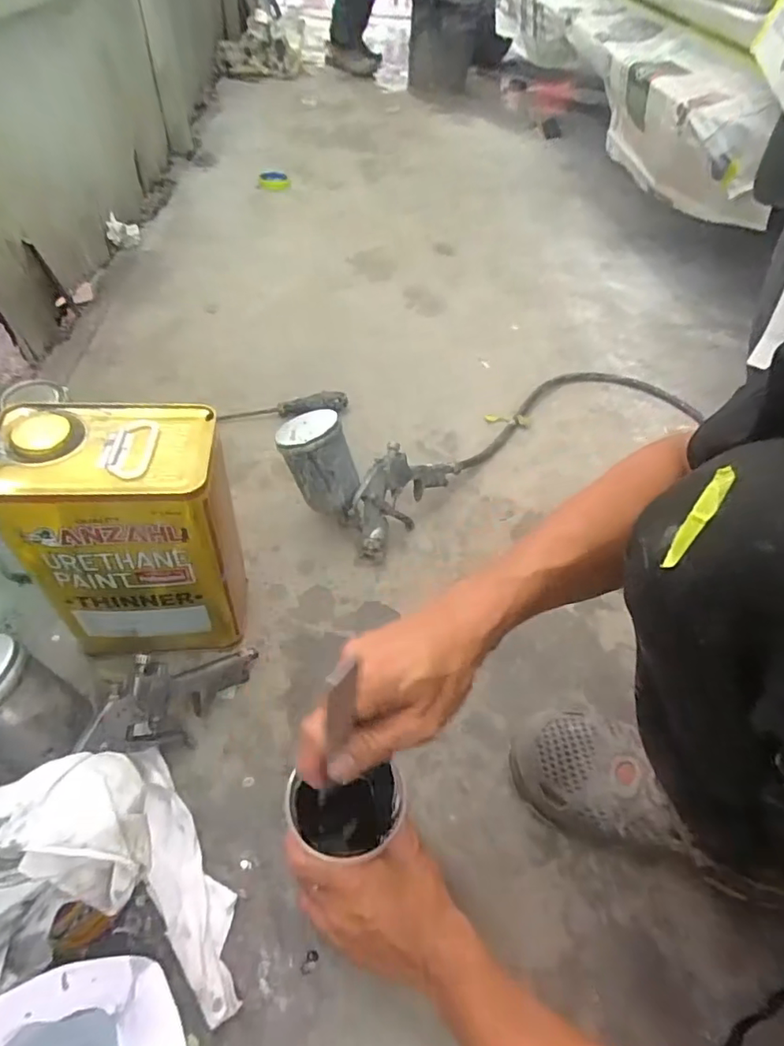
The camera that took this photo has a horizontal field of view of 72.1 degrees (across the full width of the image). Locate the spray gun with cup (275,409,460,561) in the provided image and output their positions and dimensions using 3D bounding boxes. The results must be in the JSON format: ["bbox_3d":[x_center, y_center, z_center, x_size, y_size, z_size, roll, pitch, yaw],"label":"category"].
[{"bbox_3d":[-0.023,-0.081,0.694,0.151,0.151,0.210,32,54,20],"label":"spray gun with cup"}]

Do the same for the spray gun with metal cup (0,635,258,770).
[{"bbox_3d":[-0.242,0.151,0.470,0.256,0.092,0.094,12,39,-39],"label":"spray gun with metal cup"}]

